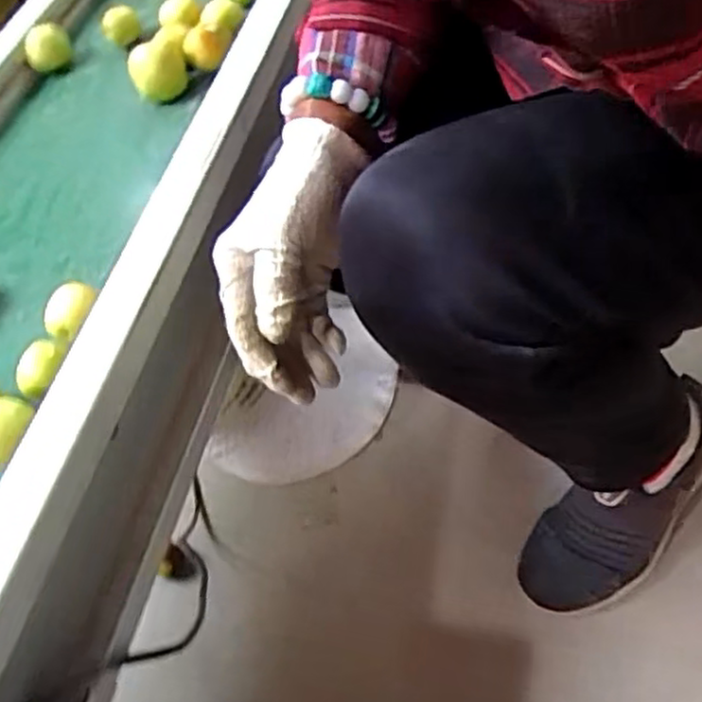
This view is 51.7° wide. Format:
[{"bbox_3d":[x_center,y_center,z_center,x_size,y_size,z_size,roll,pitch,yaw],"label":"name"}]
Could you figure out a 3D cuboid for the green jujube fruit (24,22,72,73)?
[{"bbox_3d":[-0.293,-0.295,0.702,0.043,0.033,0.033,-18,47,-17],"label":"green jujube fruit"}]

